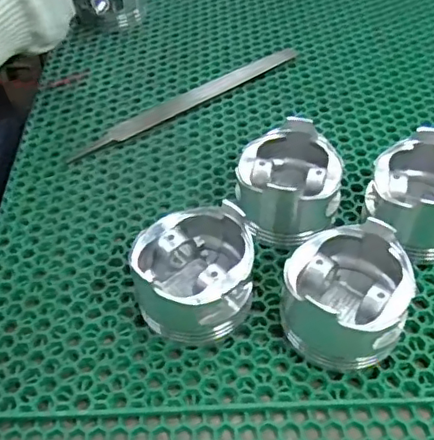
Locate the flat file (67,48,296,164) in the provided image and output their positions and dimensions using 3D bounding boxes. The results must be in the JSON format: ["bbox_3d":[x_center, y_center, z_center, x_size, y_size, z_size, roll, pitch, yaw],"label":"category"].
[{"bbox_3d":[-0.022,-0.109,0.531,0.241,0.007,0.020,-32,55,-24],"label":"flat file"}]

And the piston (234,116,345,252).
[{"bbox_3d":[0.052,-0.023,0.419,0.069,0.051,0.077,14,51,13],"label":"piston"}]

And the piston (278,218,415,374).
[{"bbox_3d":[0.077,0.045,0.347,0.068,0.056,0.074,-1,49,1],"label":"piston"}]

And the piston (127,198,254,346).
[{"bbox_3d":[-0.015,0.032,0.368,0.074,0.048,0.087,2,49,3],"label":"piston"}]

